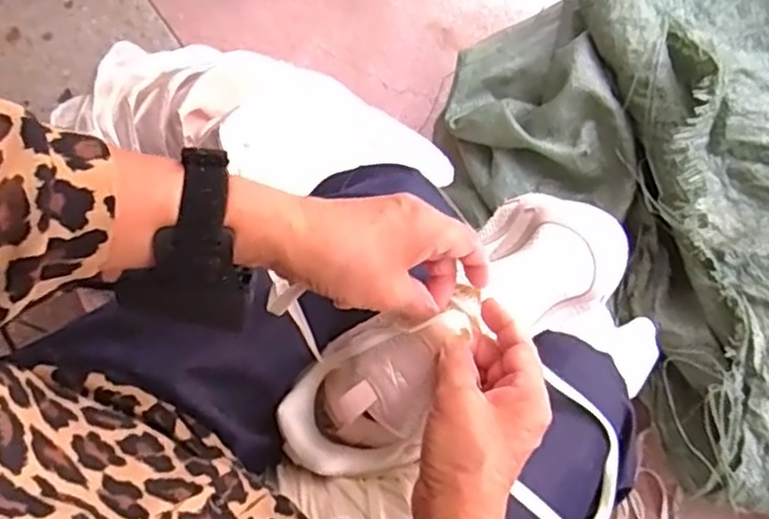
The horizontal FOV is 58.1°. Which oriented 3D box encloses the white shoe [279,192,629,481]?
[{"bbox_3d":[0.046,0.049,0.451,0.255,0.087,0.089,-32,77,-6],"label":"white shoe"}]

